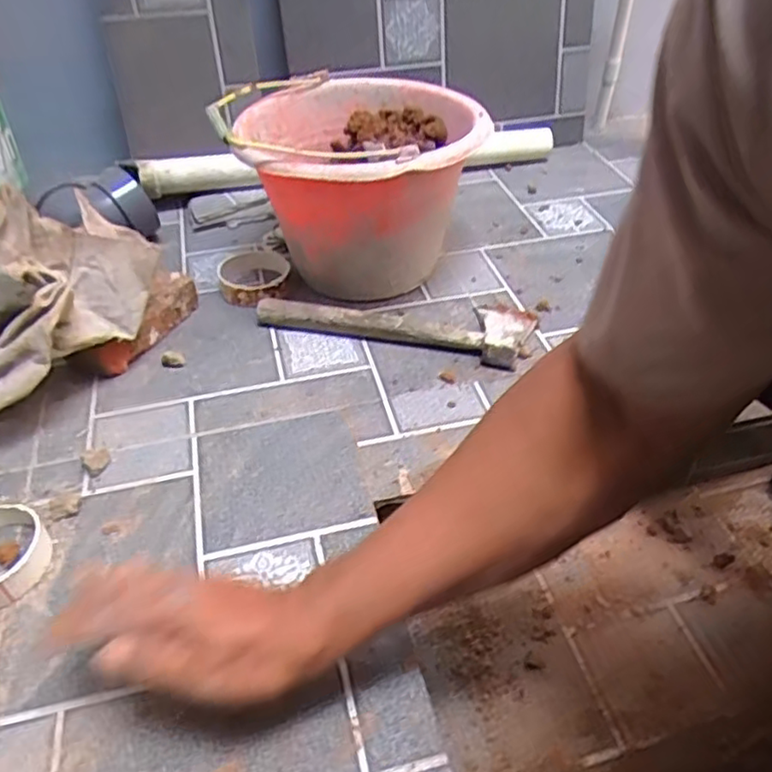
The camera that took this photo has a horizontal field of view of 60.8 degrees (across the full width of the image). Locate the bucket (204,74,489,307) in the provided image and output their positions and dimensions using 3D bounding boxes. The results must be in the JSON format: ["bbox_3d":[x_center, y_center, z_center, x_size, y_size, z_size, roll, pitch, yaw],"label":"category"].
[{"bbox_3d":[-0.039,-0.258,0.840,0.287,0.194,0.296,-1,42,1],"label":"bucket"}]

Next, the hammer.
[{"bbox_3d":[0.013,-0.085,0.779,0.307,0.027,0.102,11,44,13],"label":"hammer"}]

